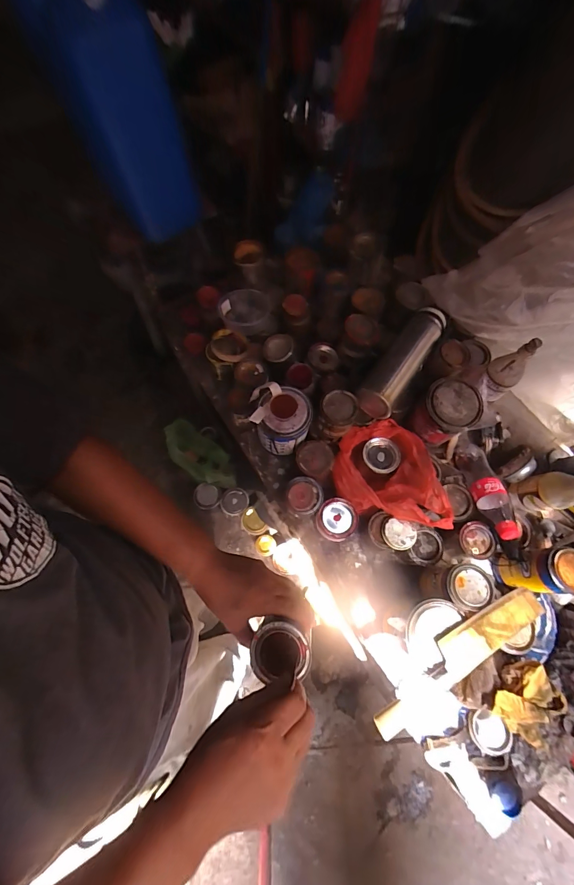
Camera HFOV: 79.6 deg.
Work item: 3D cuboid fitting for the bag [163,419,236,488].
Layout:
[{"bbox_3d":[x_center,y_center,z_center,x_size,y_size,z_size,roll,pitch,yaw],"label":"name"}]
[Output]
[{"bbox_3d":[-0.322,0.055,1.287,0.314,0.078,0.146,43,72,-6],"label":"bag"}]

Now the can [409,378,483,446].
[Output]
[{"bbox_3d":[0.312,-0.055,0.687,0.098,0.109,0.105,0,68,-1],"label":"can"}]

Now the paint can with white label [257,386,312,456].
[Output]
[{"bbox_3d":[-0.004,-0.042,0.670,0.095,0.135,0.096,0,68,-1],"label":"paint can with white label"}]

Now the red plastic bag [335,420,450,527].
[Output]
[{"bbox_3d":[0.179,0.067,0.647,0.169,0.122,0.220,-6,68,-3],"label":"red plastic bag"}]

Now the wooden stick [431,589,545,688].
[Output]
[{"bbox_3d":[0.299,0.275,0.505,0.179,0.021,0.055,-27,71,-11],"label":"wooden stick"}]

